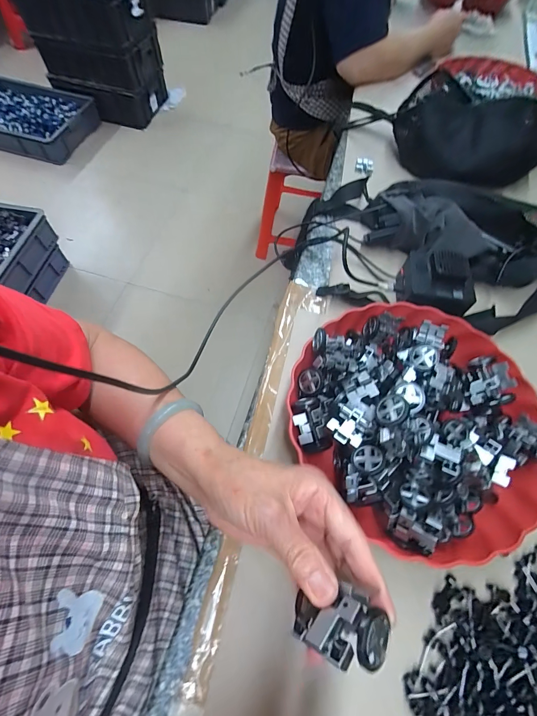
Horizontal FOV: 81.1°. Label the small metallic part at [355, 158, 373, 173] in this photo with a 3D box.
[{"bbox_3d":[0.165,-0.331,0.539,0.030,0.017,0.015,12,65,5],"label":"small metallic part"}]

